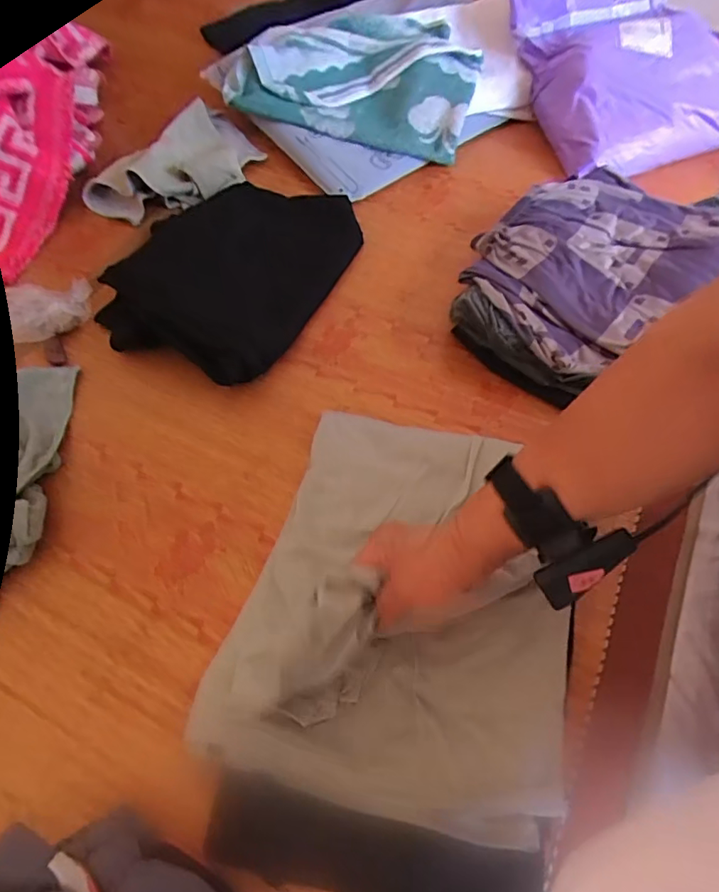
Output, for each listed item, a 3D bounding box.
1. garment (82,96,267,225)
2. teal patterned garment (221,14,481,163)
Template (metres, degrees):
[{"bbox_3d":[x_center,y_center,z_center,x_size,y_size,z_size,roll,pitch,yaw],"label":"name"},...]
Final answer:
[{"bbox_3d":[-0.258,-0.432,0.792,0.172,0.057,0.279,29,63,18],"label":"garment"},{"bbox_3d":[-0.014,-0.595,0.857,0.400,0.090,0.263,17,61,9],"label":"teal patterned garment"}]

